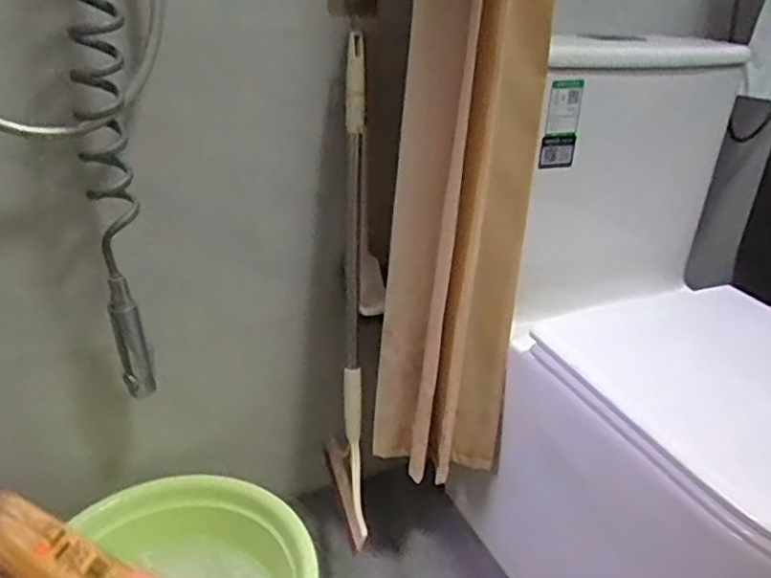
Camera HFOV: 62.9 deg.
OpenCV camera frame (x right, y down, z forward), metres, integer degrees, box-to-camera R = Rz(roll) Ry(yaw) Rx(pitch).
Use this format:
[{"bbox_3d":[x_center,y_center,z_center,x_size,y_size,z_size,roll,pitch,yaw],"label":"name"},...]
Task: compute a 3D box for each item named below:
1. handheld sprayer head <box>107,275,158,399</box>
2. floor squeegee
[{"bbox_3d":[-0.314,0.058,0.781,0.038,0.168,0.027,-10,29,-22],"label":"handheld sprayer head"},{"bbox_3d":[-0.036,0.032,0.797,0.050,0.606,0.237,2,27,0],"label":"floor squeegee"}]

